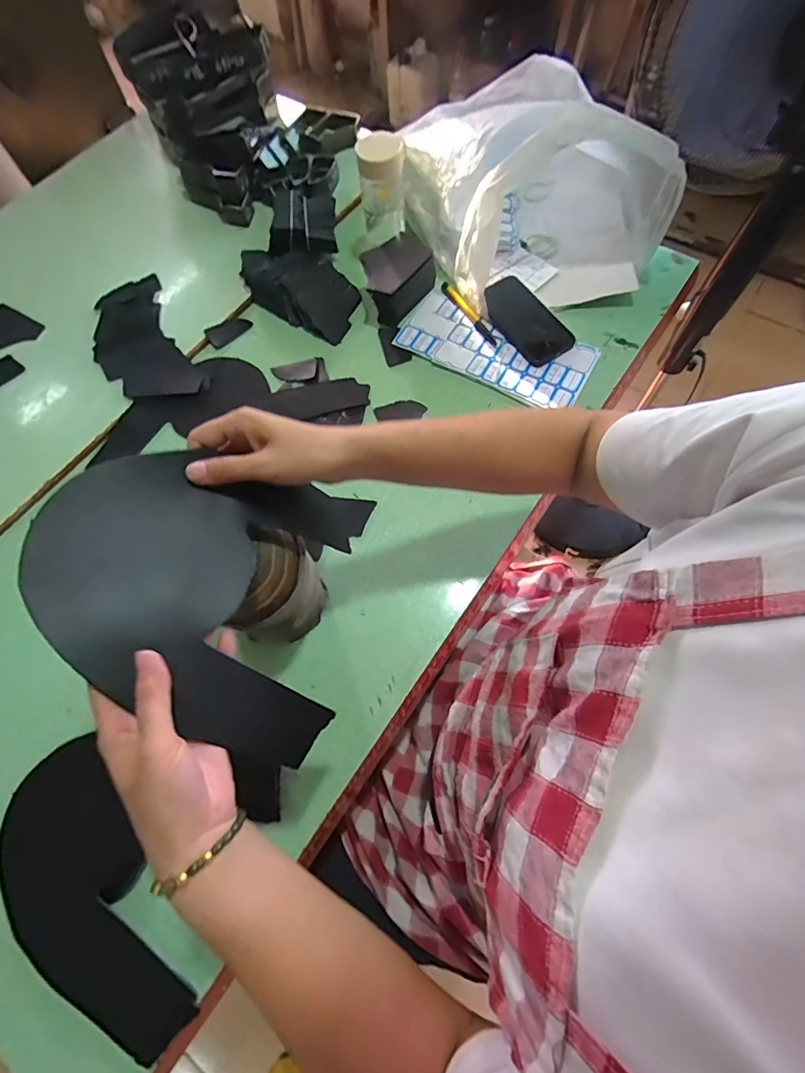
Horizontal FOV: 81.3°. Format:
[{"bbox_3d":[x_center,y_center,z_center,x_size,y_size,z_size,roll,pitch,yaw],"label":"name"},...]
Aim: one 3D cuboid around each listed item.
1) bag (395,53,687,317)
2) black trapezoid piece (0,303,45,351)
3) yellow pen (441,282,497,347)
[{"bbox_3d":[0.177,-0.510,0.653,0.326,0.178,0.293,-12,67,-2],"label":"bag"},{"bbox_3d":[-0.603,-0.313,0.710,0.104,0.005,0.072,30,72,14],"label":"black trapezoid piece"},{"bbox_3d":[0.094,-0.321,0.667,0.013,0.008,0.134,-28,68,-9],"label":"yellow pen"}]

